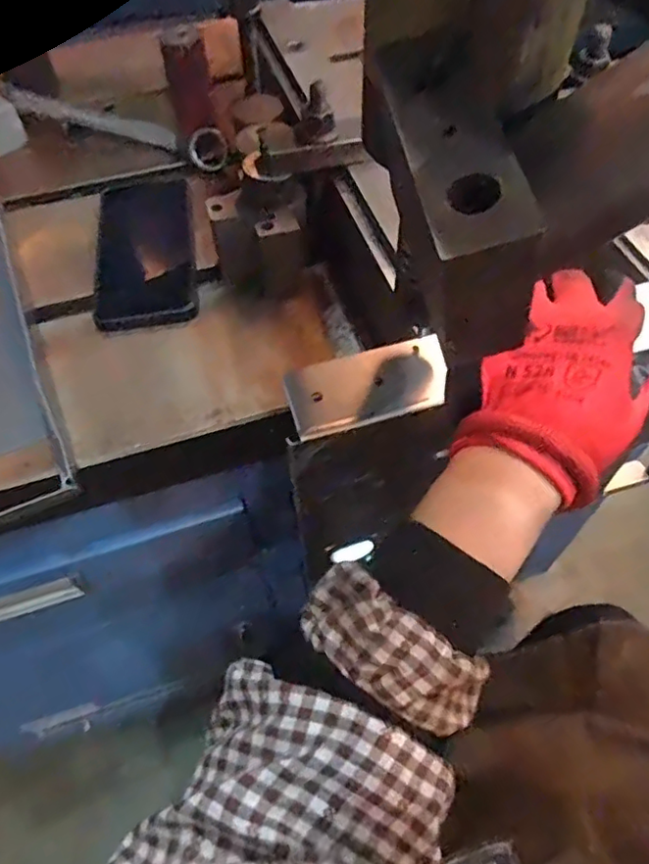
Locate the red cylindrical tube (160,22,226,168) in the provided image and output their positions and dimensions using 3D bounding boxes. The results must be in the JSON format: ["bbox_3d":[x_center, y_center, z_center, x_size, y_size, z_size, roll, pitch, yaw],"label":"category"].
[{"bbox_3d":[-0.118,-0.305,0.550,0.038,0.115,0.041,-16,28,-10],"label":"red cylindrical tube"}]

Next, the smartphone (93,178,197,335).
[{"bbox_3d":[-0.150,-0.153,0.501,0.080,0.017,0.160,-8,57,-4],"label":"smartphone"}]

